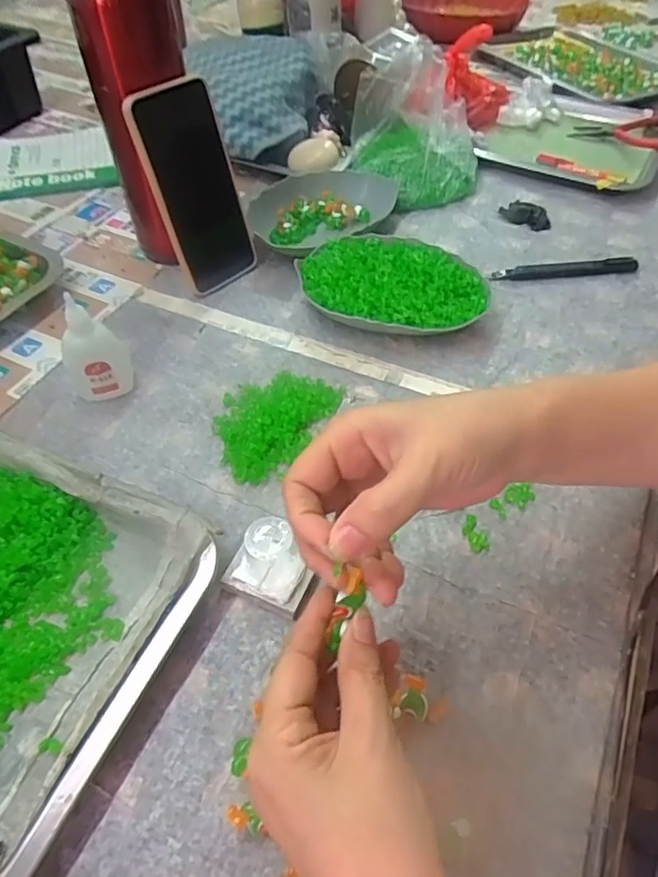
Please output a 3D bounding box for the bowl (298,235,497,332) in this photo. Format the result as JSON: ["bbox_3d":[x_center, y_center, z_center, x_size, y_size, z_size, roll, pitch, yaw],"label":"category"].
[{"bbox_3d":[0.056,-0.133,0.497,0.163,0.036,0.114,11,53,9],"label":"bowl"}]

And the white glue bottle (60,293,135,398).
[{"bbox_3d":[-0.181,-0.069,0.418,0.048,0.087,0.035,-26,56,-18],"label":"white glue bottle"}]

